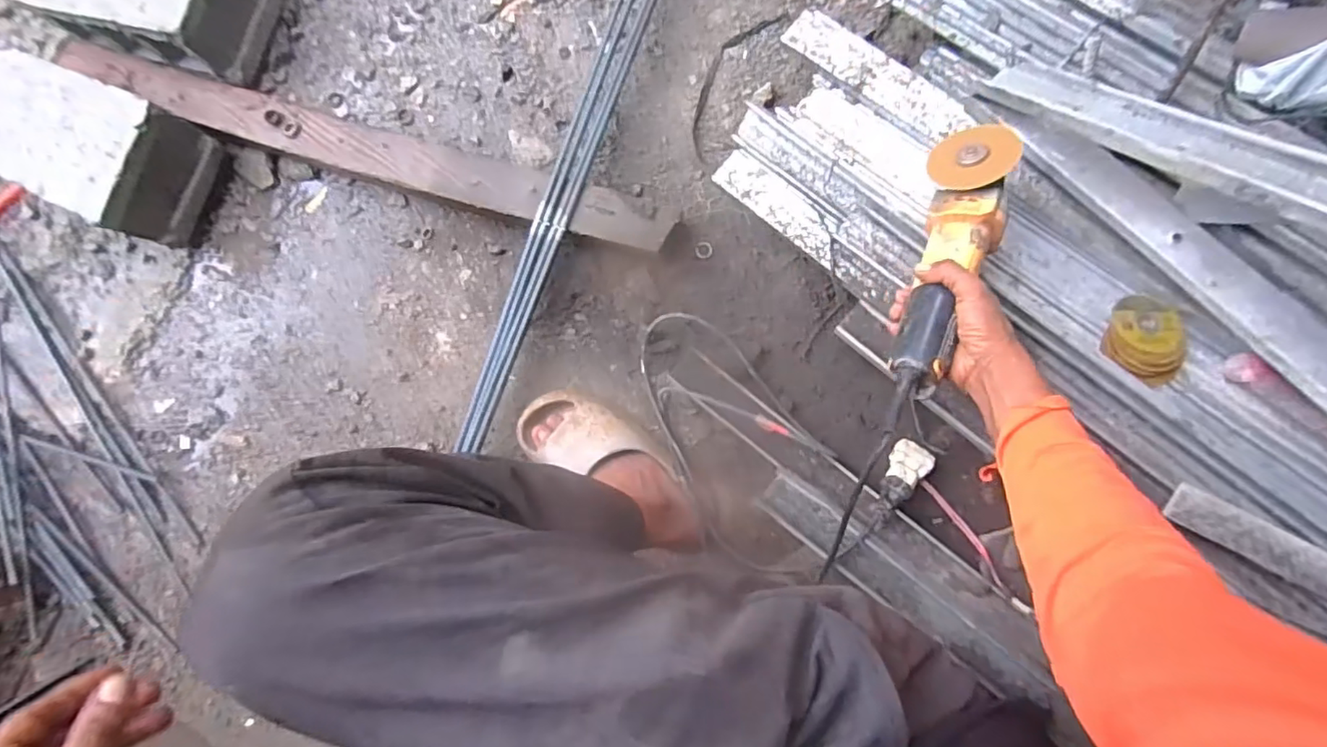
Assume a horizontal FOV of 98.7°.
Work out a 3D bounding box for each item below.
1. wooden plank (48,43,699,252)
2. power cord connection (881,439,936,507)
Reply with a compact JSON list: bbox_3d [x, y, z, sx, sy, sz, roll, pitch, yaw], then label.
[{"bbox_3d":[-0.503,-0.364,0.887,1.092,0.048,0.099,17,87,10],"label":"wooden plank"},{"bbox_3d":[0.293,0.123,0.692,0.047,0.023,0.089,38,63,8],"label":"power cord connection"}]

